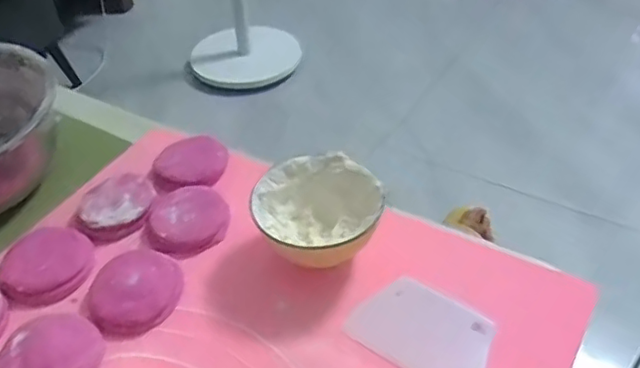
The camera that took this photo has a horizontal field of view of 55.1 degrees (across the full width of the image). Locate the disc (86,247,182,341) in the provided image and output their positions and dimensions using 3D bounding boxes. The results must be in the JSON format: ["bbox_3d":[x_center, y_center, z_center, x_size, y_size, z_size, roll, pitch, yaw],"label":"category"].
[{"bbox_3d":[-0.161,0.089,0.531,0.077,0.017,0.083,-1,44,1],"label":"disc"}]

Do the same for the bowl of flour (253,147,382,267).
[{"bbox_3d":[0.000,0.027,0.557,0.110,0.063,0.093,26,50,25],"label":"bowl of flour"}]

